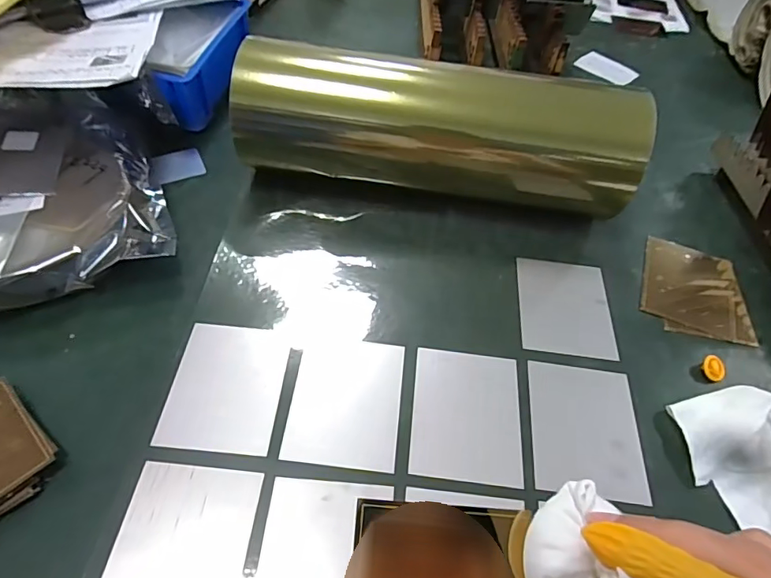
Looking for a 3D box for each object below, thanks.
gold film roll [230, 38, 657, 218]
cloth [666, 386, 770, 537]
[{"bbox_3d":[0.045,-0.143,0.451,0.350,0.115,0.134,9,54,2],"label":"gold film roll"},{"bbox_3d":[0.253,0.119,0.333,0.081,0.027,0.104,12,54,4],"label":"cloth"}]

